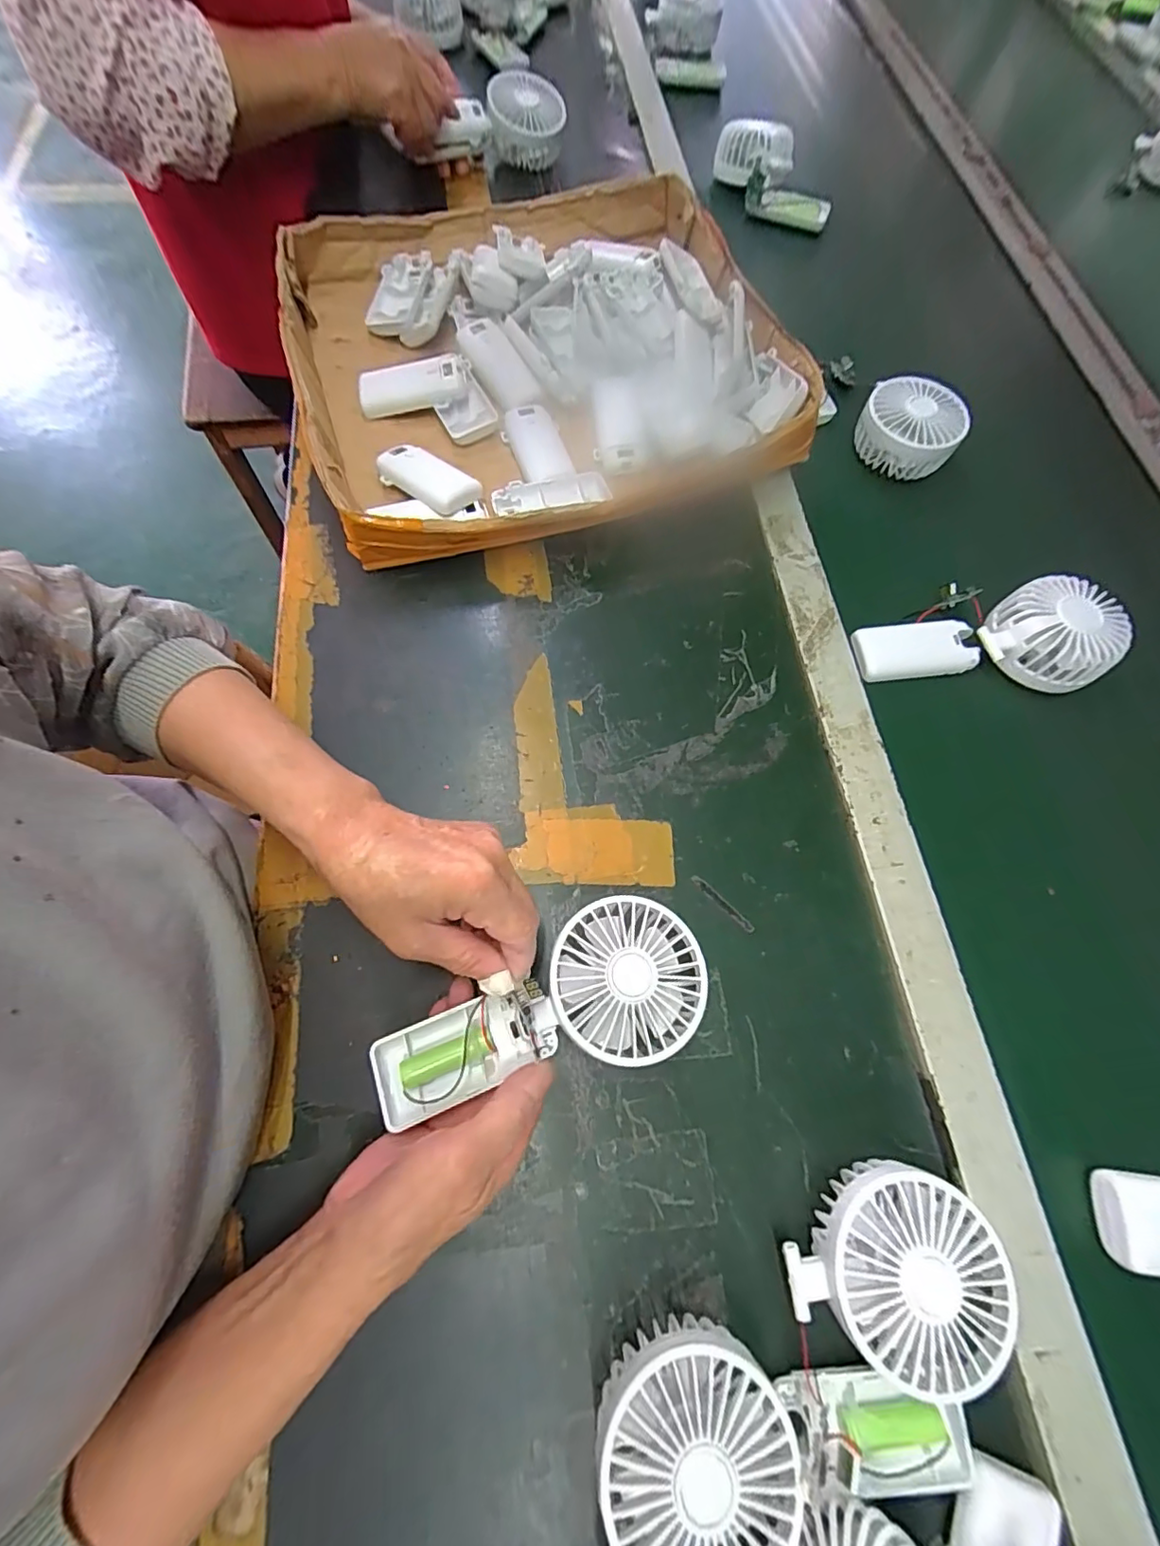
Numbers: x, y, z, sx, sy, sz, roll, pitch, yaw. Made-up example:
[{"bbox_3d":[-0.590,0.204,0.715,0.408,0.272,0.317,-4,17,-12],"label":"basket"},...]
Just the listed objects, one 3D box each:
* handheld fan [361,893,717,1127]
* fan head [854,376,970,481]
[{"bbox_3d":[-0.020,0.132,0.302,0.183,0.032,0.081,-21,71,-6],"label":"handheld fan"},{"bbox_3d":[0.300,-0.315,0.502,0.086,0.046,0.073,32,71,9],"label":"fan head"}]

